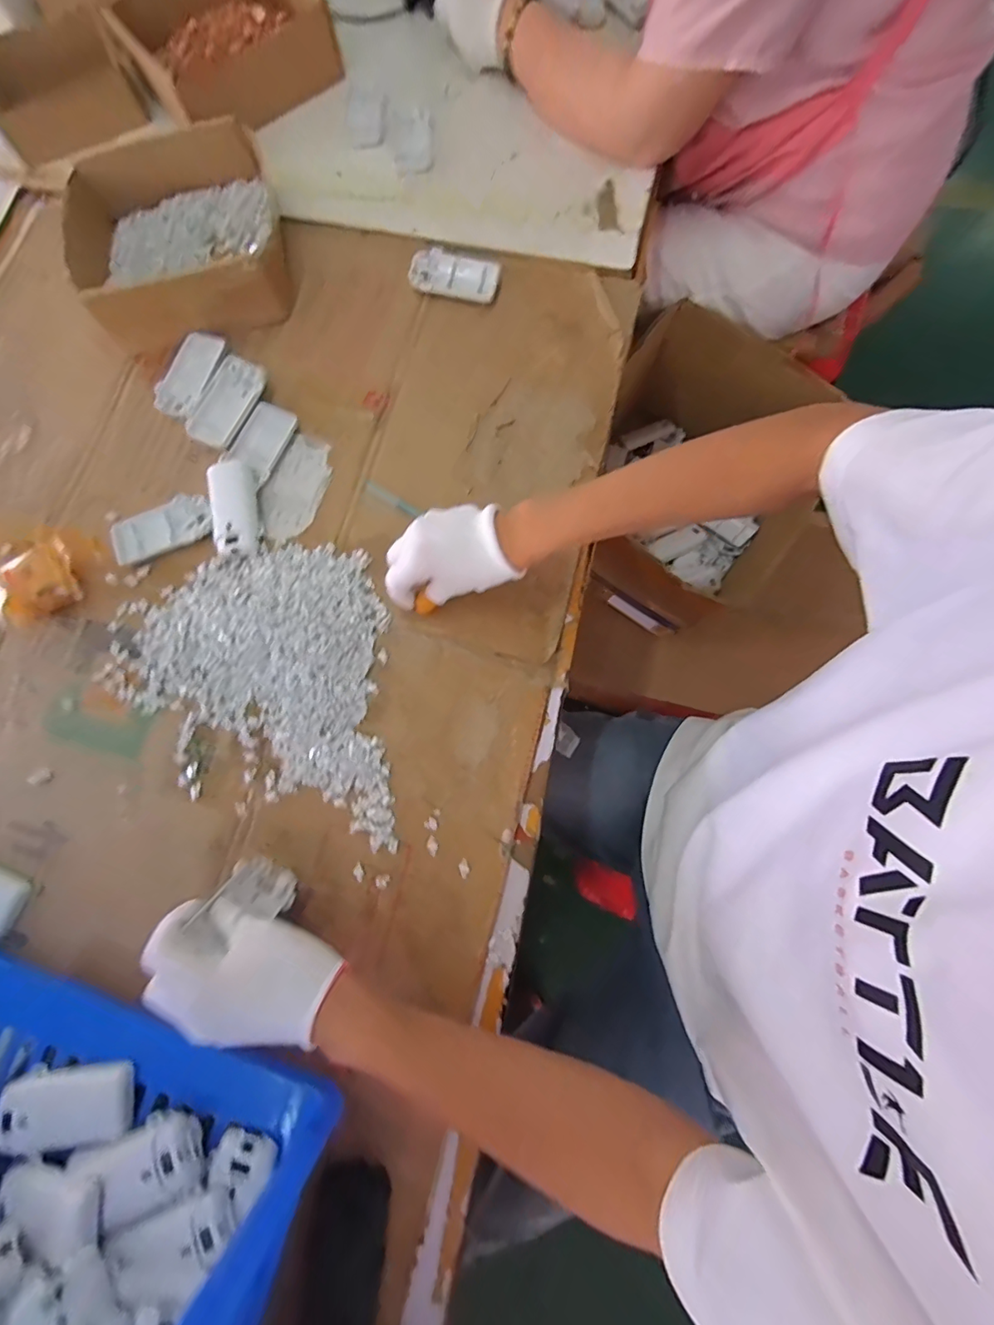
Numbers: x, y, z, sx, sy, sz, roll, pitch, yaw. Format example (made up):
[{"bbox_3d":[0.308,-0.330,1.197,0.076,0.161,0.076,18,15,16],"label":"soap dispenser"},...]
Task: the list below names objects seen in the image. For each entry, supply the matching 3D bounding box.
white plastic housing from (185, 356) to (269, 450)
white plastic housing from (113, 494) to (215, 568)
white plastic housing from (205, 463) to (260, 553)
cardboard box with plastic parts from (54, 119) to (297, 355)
[{"bbox_3d":[-0.275,-0.265,0.521,0.055,0.015,0.099,30,81,6],"label":"white plastic housing"},{"bbox_3d":[-0.329,-0.133,0.498,0.093,0.009,0.050,-26,80,-4],"label":"white plastic housing"},{"bbox_3d":[-0.257,-0.150,0.494,0.039,0.022,0.091,-11,80,-1],"label":"white plastic housing"},{"bbox_3d":[-0.342,-0.454,0.544,0.208,0.053,0.197,-15,80,-2],"label":"cardboard box with plastic parts"}]

